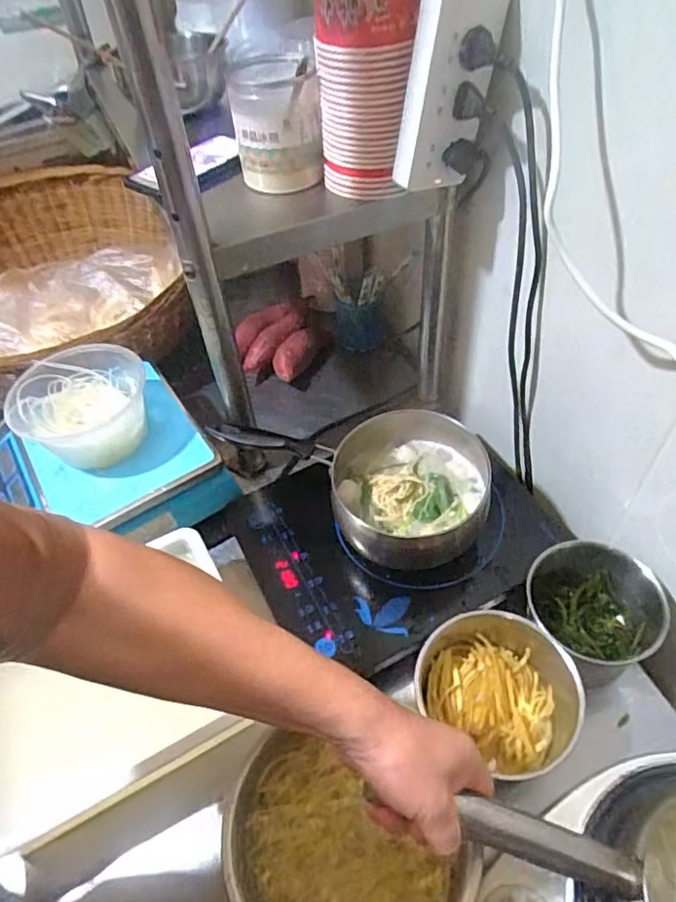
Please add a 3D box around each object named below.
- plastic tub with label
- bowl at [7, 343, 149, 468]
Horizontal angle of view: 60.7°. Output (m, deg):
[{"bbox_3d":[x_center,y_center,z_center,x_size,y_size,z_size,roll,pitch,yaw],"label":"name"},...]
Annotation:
[{"bbox_3d":[-0.073,-0.376,0.662,0.092,0.130,0.111,-13,50,-5],"label":"plastic tub with label"},{"bbox_3d":[-0.324,-0.049,0.754,0.154,0.106,0.162,-3,50,3],"label":"bowl"}]

